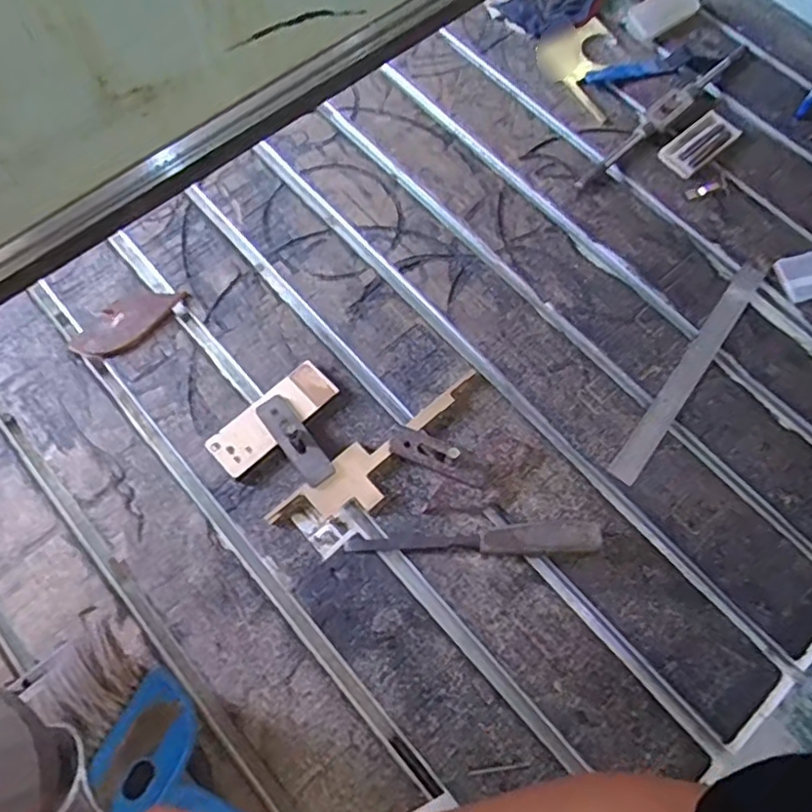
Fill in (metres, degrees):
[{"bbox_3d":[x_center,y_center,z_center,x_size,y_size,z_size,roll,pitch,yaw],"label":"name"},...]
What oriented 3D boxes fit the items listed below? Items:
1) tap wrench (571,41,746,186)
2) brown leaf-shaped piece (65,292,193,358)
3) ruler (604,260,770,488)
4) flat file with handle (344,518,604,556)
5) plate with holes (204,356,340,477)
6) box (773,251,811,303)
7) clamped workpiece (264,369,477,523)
[{"bbox_3d":[0.325,-0.366,0.775,0.340,0.019,0.031,-41,75,-15],"label":"tap wrench"},{"bbox_3d":[-0.289,-0.090,0.659,0.049,0.008,0.120,42,73,14],"label":"brown leaf-shaped piece"},{"bbox_3d":[0.303,-0.044,0.665,0.027,0.007,0.308,36,72,11],"label":"ruler"},{"bbox_3d":[0.064,0.124,0.581,0.232,0.024,0.032,-2,69,-3],"label":"flat file with handle"},{"bbox_3d":[-0.131,0.012,0.627,0.132,0.018,0.048,-41,75,-16],"label":"plate with holes"},{"bbox_3d":[0.448,-0.146,0.704,0.067,0.010,0.056,-15,70,-7],"label":"box"},{"bbox_3d":[-0.018,0.048,0.616,0.242,0.014,0.057,-38,74,-15],"label":"clamped workpiece"}]

